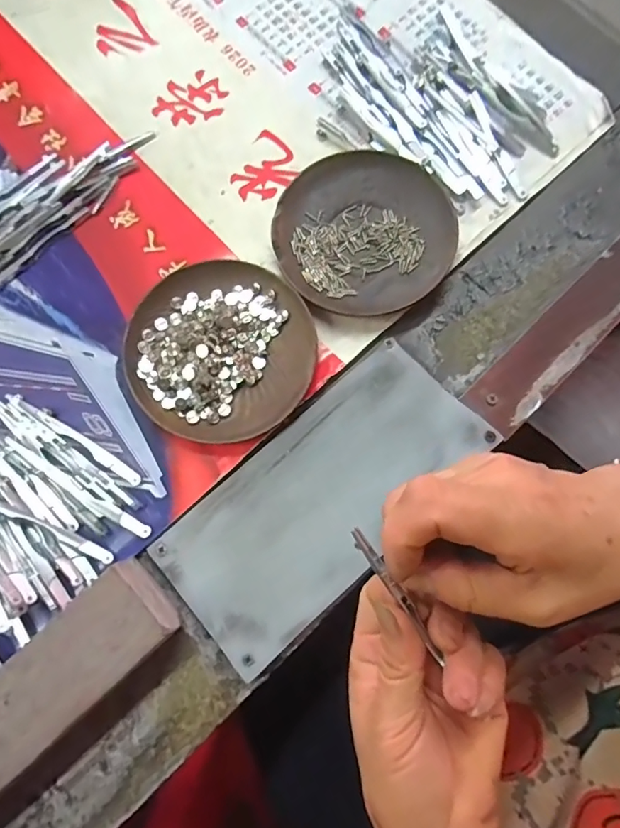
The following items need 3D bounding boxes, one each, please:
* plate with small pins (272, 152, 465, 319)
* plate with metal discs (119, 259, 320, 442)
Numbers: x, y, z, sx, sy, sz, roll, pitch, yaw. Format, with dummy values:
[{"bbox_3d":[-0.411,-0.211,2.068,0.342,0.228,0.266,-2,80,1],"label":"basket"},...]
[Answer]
[{"bbox_3d":[0.034,-0.120,0.322,0.114,0.016,0.112,0,78,0],"label":"plate with small pins"},{"bbox_3d":[-0.056,-0.041,0.305,0.112,0.017,0.116,0,78,0],"label":"plate with metal discs"}]

